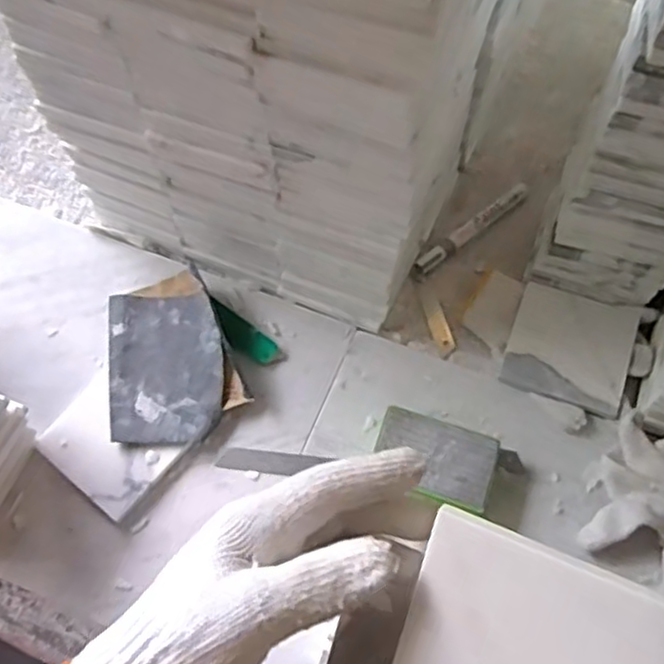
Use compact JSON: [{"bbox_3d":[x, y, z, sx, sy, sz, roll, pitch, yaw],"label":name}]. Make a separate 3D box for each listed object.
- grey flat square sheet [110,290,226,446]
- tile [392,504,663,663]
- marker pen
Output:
[{"bbox_3d":[-0.143,0.030,0.615,0.095,0.020,0.141,-8,67,-4],"label":"grey flat square sheet"},{"bbox_3d":[0.077,0.136,0.287,0.098,0.005,0.101,18,101,24],"label":"tile"},{"bbox_3d":[0.137,-0.101,0.687,0.146,0.014,0.018,-38,72,-16],"label":"marker pen"}]

